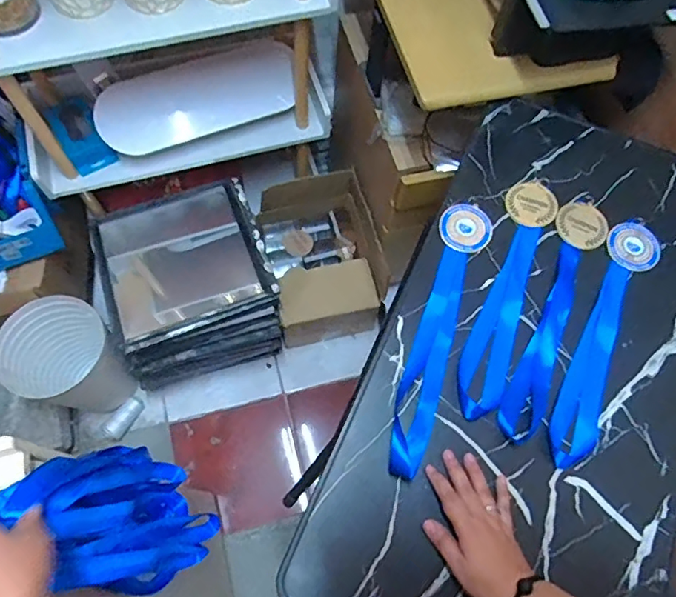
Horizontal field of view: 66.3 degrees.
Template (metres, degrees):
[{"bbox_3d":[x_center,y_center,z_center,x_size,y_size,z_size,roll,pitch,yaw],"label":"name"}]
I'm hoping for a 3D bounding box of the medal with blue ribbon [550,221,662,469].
[{"bbox_3d":[0.346,0.041,0.675,0.071,0.011,0.359,31,64,8],"label":"medal with blue ribbon"}]

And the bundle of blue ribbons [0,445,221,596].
[{"bbox_3d":[-0.249,0.253,0.602,0.056,0.341,0.168,-31,71,-6],"label":"bundle of blue ribbons"}]

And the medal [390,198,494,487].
[{"bbox_3d":[0.129,0.030,0.667,0.062,0.034,0.381,19,67,6],"label":"medal"}]

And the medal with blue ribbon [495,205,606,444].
[{"bbox_3d":[0.290,0.009,0.699,0.072,0.009,0.370,30,64,6],"label":"medal with blue ribbon"}]

